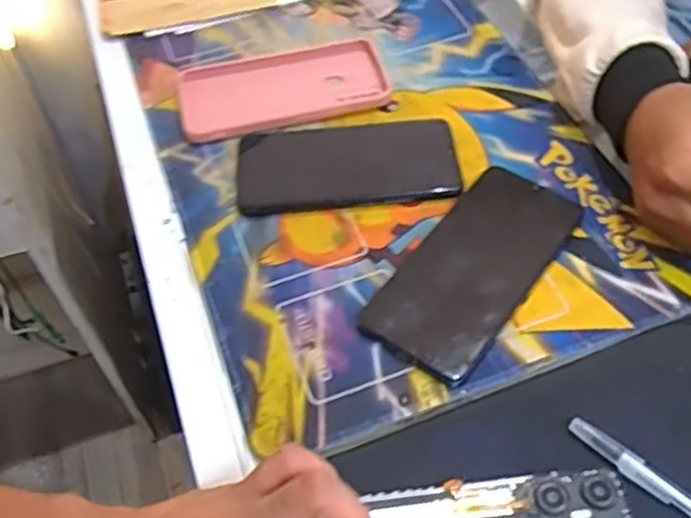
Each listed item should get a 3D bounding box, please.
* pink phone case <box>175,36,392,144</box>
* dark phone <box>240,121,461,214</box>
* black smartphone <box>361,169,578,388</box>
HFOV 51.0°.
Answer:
[{"bbox_3d":[-0.049,-0.138,0.578,0.164,0.008,0.091,-11,53,-8],"label":"pink phone case"},{"bbox_3d":[0.000,-0.072,0.538,0.160,0.008,0.082,-5,52,-4],"label":"dark phone"},{"bbox_3d":[0.085,0.003,0.474,0.078,0.010,0.168,31,58,22],"label":"black smartphone"}]

